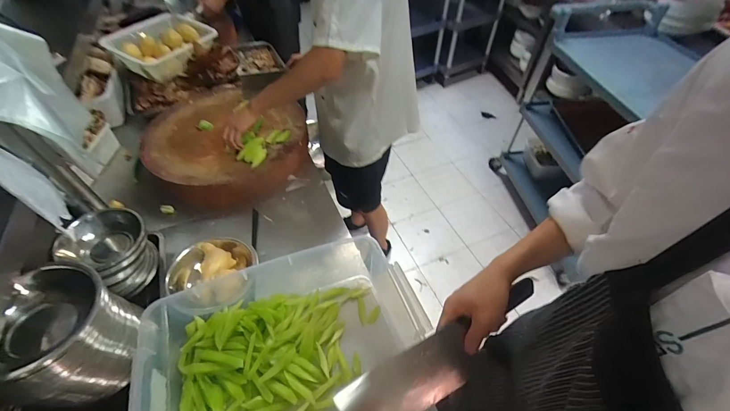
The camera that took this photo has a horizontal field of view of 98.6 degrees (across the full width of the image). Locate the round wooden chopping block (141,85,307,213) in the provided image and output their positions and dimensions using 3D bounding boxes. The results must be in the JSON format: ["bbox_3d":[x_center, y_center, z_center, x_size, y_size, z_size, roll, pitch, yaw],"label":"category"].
[{"bbox_3d":[-0.449,-0.182,1.004,0.526,0.174,0.408,21,54,18],"label":"round wooden chopping block"}]

